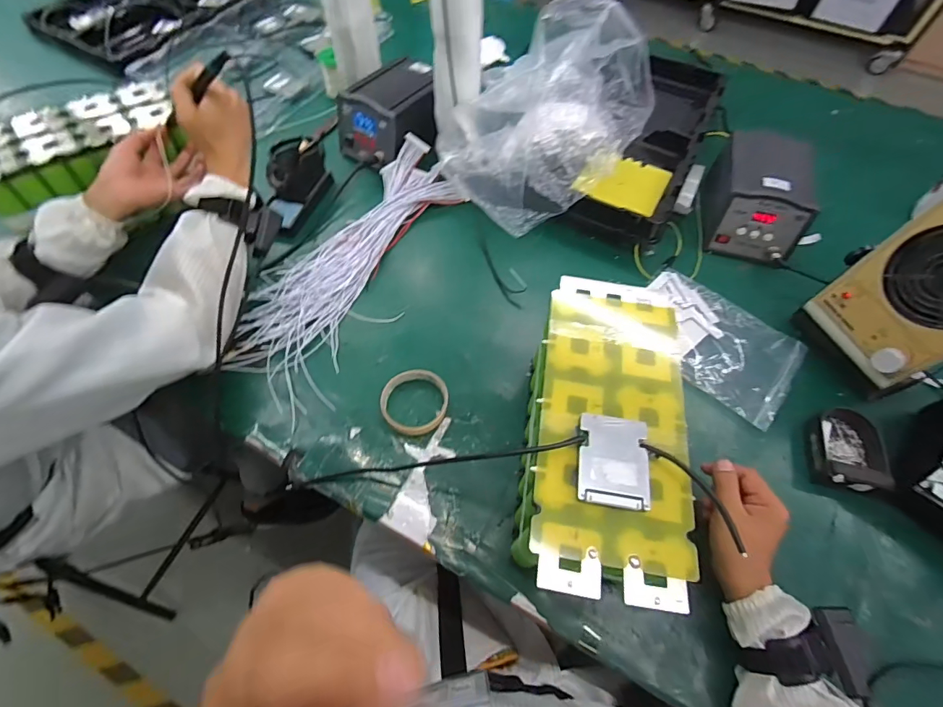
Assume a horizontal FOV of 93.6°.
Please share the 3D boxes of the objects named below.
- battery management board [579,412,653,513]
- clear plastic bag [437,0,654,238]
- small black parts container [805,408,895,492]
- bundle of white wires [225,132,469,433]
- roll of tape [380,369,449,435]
[{"bbox_3d":[0.127,0.094,0.396,0.061,0.007,0.081,8,61,3],"label":"battery management board"},{"bbox_3d":[0.101,-0.365,0.663,0.292,0.253,0.235,-39,69,-20],"label":"clear plastic bag"},{"bbox_3d":[0.469,0.118,0.555,0.082,0.030,0.105,8,61,3],"label":"small black parts container"},{"bbox_3d":[-0.167,-0.146,0.670,0.169,0.031,0.479,26,64,12],"label":"bundle of white wires"},{"bbox_3d":[-0.072,0.062,0.569,0.085,0.018,0.083,1,61,-1],"label":"roll of tape"}]

